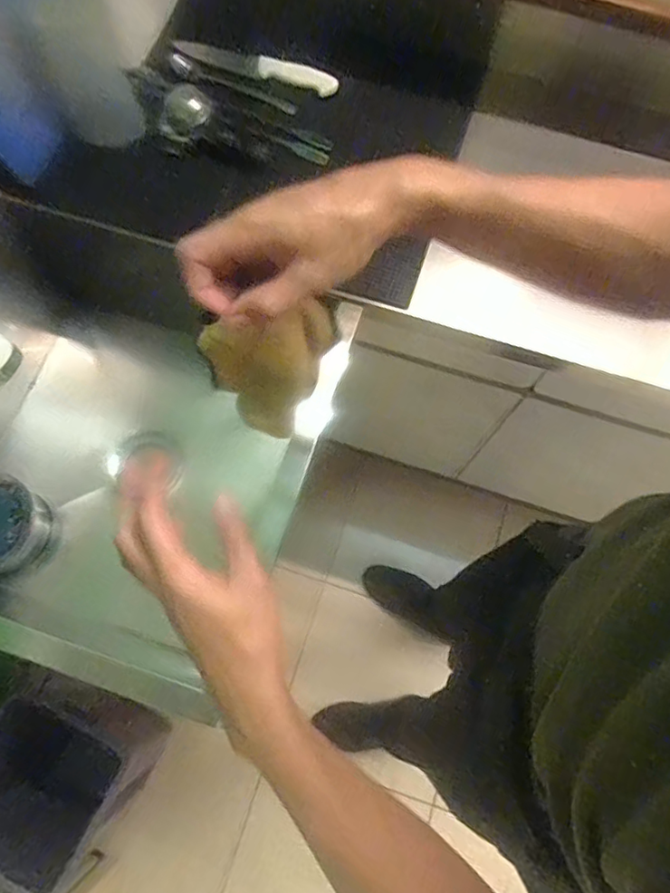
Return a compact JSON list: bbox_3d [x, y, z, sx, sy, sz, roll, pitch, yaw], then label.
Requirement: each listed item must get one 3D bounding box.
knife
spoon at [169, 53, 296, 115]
[{"bbox_3d":[-0.112,-0.565,0.836,0.243,0.023,0.034,19,73,5],"label":"knife"},{"bbox_3d":[-0.149,-0.537,0.839,0.194,0.025,0.027,21,73,6],"label":"spoon"}]

